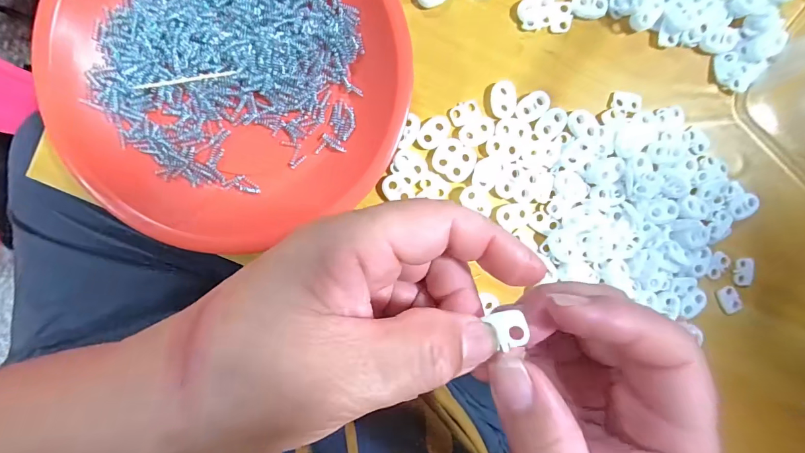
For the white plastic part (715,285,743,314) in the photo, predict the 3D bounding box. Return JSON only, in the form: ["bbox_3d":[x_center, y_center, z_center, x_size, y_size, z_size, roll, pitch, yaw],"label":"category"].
[{"bbox_3d":[0.218,0.050,0.248,0.012,0.005,0.018,-21,93,-3],"label":"white plastic part"}]

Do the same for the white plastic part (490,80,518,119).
[{"bbox_3d":[0.063,-0.079,0.231,0.016,0.004,0.022,2,92,-4],"label":"white plastic part"}]

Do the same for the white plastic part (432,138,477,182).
[{"bbox_3d":[0.033,-0.042,0.230,0.025,0.004,0.023,31,90,-4],"label":"white plastic part"}]

